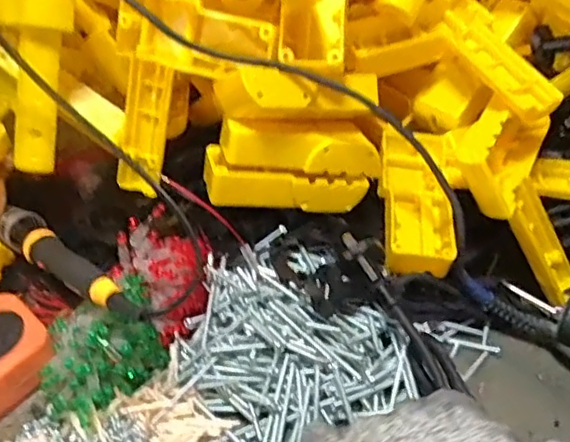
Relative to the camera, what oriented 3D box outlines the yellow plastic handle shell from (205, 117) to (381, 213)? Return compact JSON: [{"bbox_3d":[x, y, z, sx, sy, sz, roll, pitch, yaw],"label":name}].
[{"bbox_3d":[0.004,-0.041,0.446,0.126,0.059,0.049,-4,43,0],"label":"yellow plastic handle shell"}]

